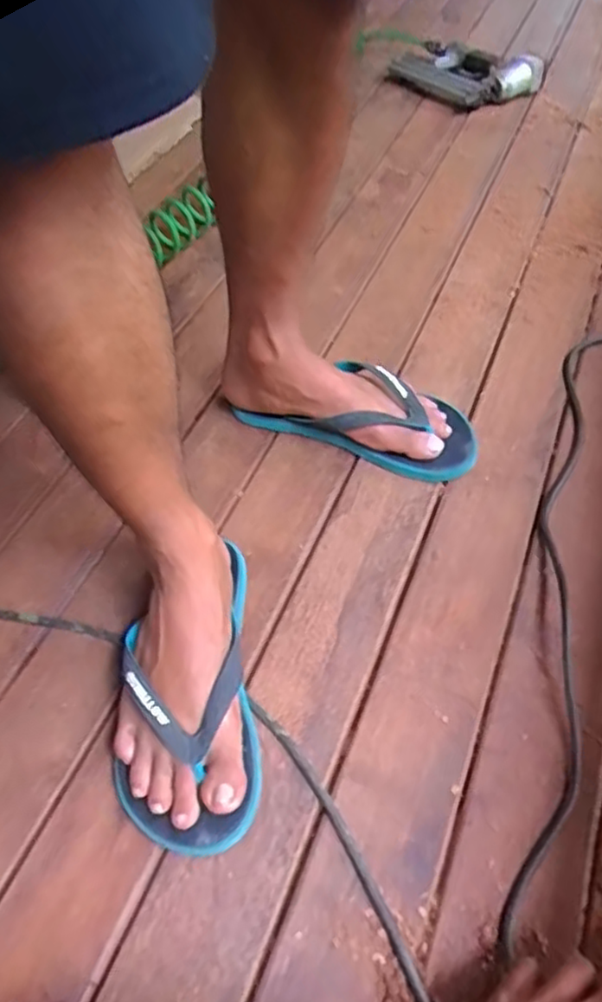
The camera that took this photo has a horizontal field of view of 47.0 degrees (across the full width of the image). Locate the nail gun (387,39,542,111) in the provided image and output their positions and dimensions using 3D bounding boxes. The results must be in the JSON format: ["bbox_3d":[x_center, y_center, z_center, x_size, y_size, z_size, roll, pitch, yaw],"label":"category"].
[{"bbox_3d":[0.290,-0.785,1.260,0.167,0.061,0.258,-34,57,-21],"label":"nail gun"}]

